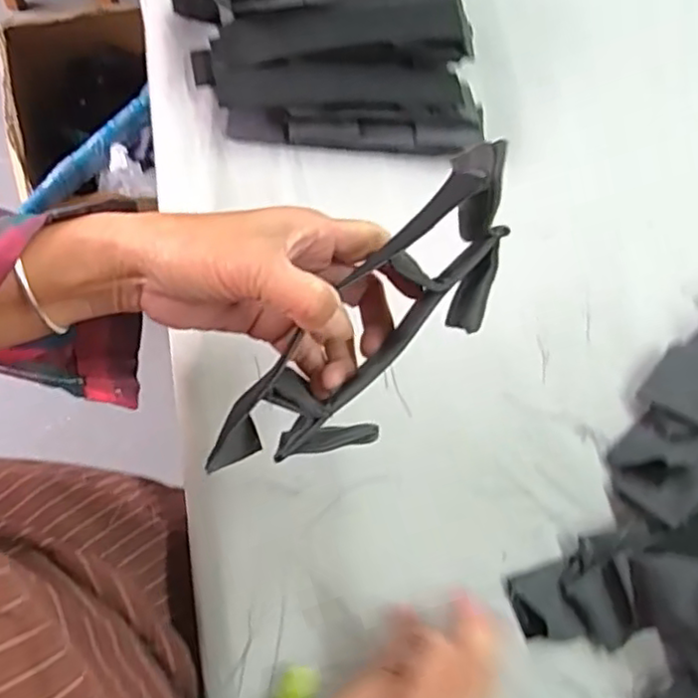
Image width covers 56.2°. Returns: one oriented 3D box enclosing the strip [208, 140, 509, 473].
[{"bbox_3d":[0.013,-0.007,0.313,0.195,0.036,0.063,-45,75,8],"label":"strip"}]

